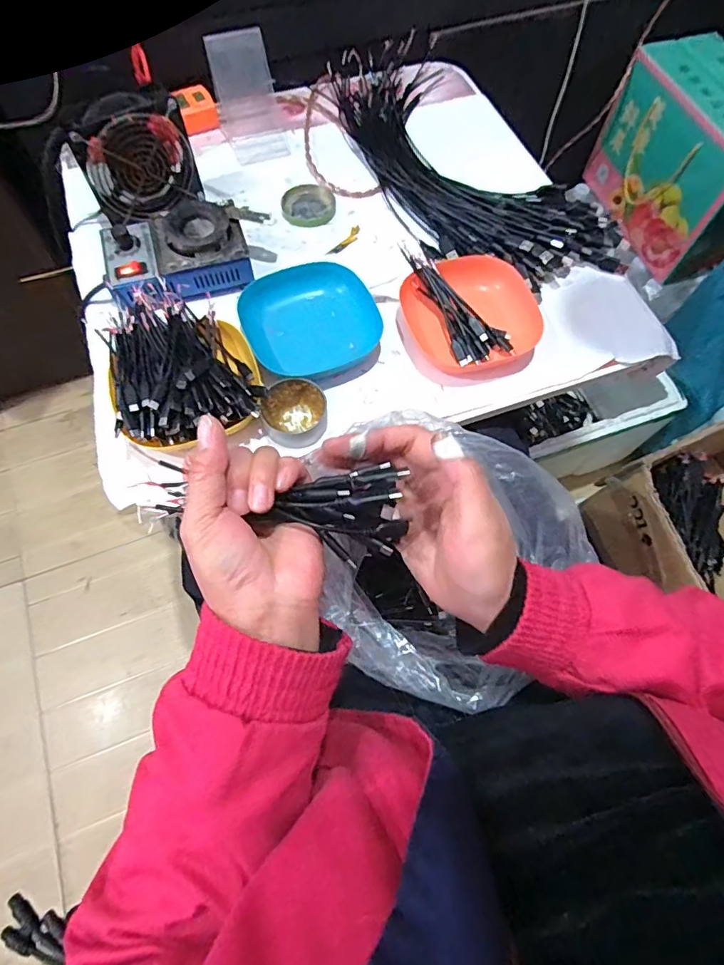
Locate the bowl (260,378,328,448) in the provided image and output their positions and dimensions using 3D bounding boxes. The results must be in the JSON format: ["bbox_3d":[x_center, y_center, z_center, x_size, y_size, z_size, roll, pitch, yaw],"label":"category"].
[{"bbox_3d":[-0.065,-0.068,0.482,0.061,0.030,0.059,0,68,-1],"label":"bowl"}]

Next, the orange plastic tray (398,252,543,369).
[{"bbox_3d":[0.114,-0.189,0.535,0.133,0.030,0.136,-9,68,-5],"label":"orange plastic tray"}]

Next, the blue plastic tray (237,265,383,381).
[{"bbox_3d":[-0.055,-0.173,0.525,0.135,0.032,0.119,-21,70,-9],"label":"blue plastic tray"}]

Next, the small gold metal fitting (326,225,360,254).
[{"bbox_3d":[-0.020,-0.291,0.593,0.013,0.004,0.059,33,71,12],"label":"small gold metal fitting"}]

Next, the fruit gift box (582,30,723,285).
[{"bbox_3d":[0.596,-0.566,0.888,0.162,0.234,0.350,-15,69,-7],"label":"fruit gift box"}]

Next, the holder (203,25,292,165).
[{"bbox_3d":[-0.143,-0.489,0.624,0.081,0.092,0.107,-17,69,-8],"label":"holder"}]

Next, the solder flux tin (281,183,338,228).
[{"bbox_3d":[-0.066,-0.345,0.614,0.066,0.011,0.065,0,68,-1],"label":"solder flux tin"}]

